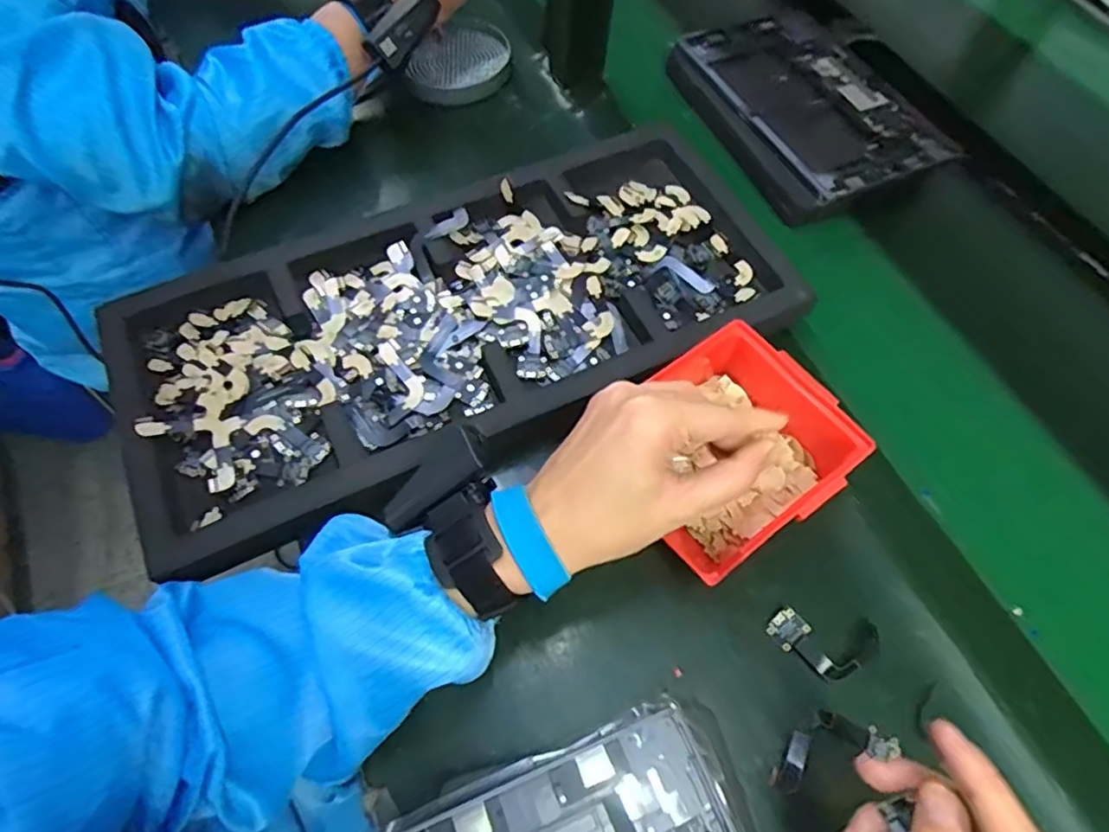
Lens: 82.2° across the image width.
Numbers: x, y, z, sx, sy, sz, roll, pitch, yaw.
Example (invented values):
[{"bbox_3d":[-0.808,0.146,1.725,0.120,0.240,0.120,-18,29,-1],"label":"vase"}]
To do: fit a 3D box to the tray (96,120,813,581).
[{"bbox_3d":[-0.067,-0.084,0.477,0.494,0.056,0.233,-22,64,-16],"label":"tray"}]

